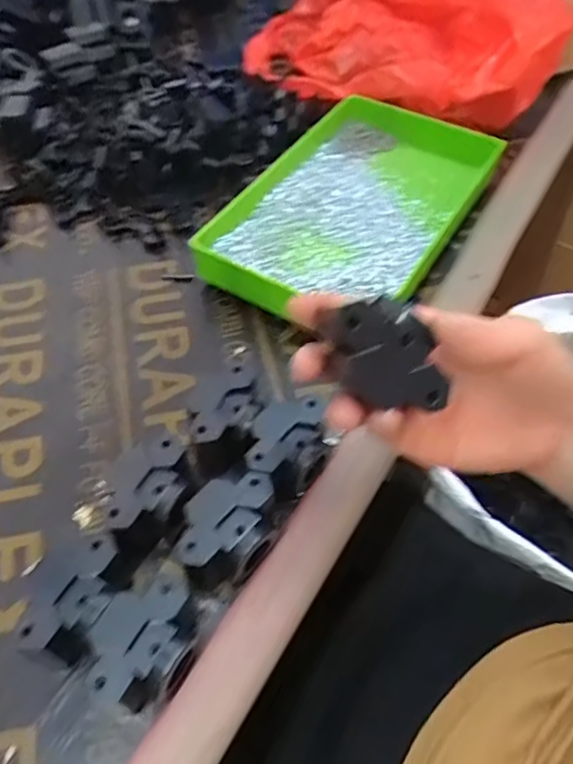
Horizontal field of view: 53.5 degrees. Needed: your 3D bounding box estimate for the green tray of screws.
[{"bbox_3d":[0.049,-0.142,0.443,0.158,0.036,0.232,25,57,16],"label":"green tray of screws"}]

